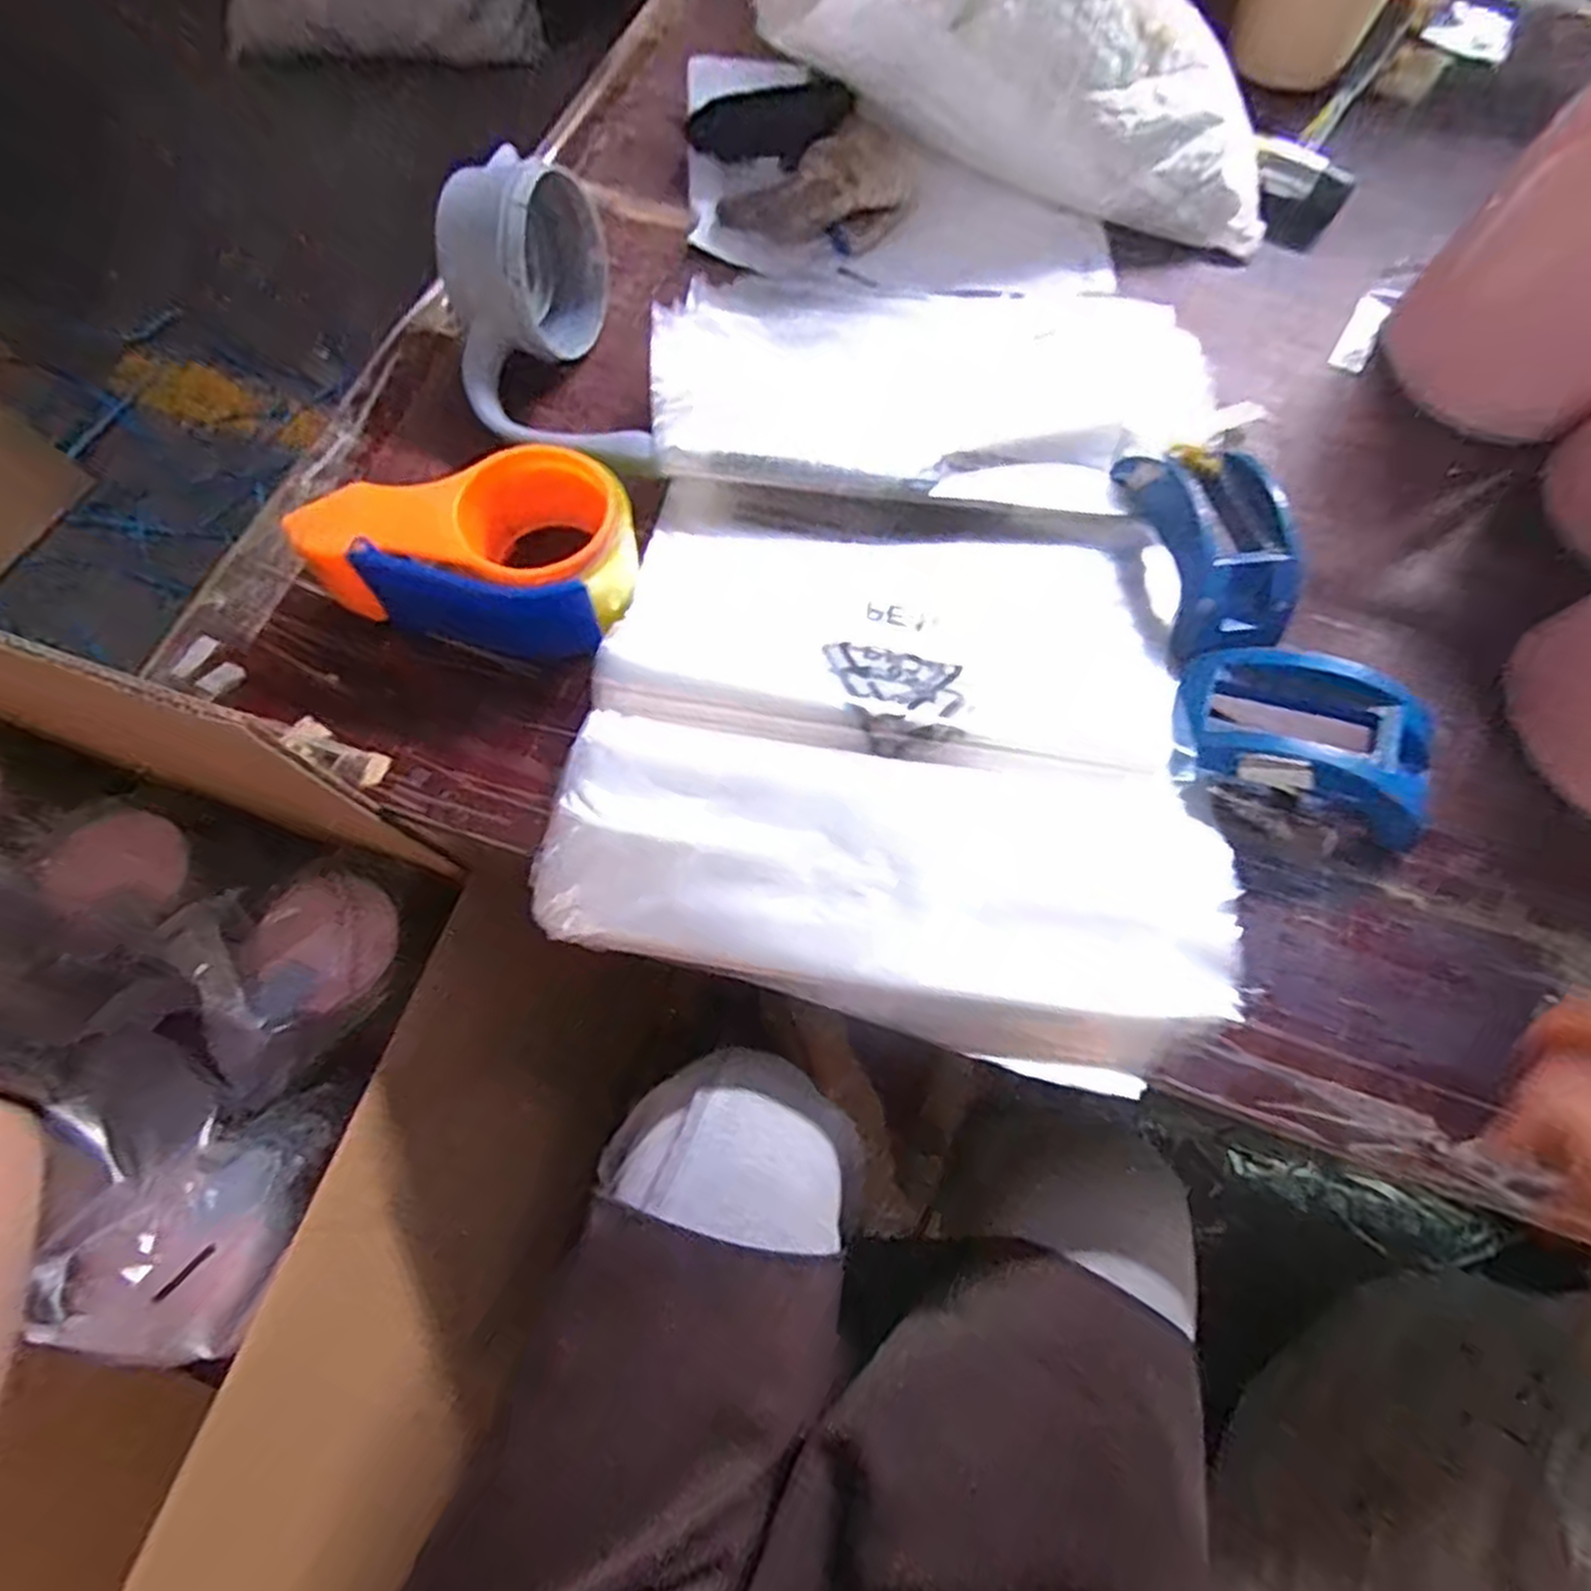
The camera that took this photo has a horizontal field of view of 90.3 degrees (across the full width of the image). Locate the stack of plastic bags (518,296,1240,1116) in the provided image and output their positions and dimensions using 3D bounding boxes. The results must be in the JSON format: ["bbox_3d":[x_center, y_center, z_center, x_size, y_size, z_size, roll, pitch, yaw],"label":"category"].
[{"bbox_3d":[0.067,-0.116,0.429,0.316,0.040,0.468,7,69,1],"label":"stack of plastic bags"}]

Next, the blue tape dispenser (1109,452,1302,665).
[{"bbox_3d":[0.228,-0.141,0.435,0.062,0.047,0.129,-9,70,-6],"label":"blue tape dispenser"}]

